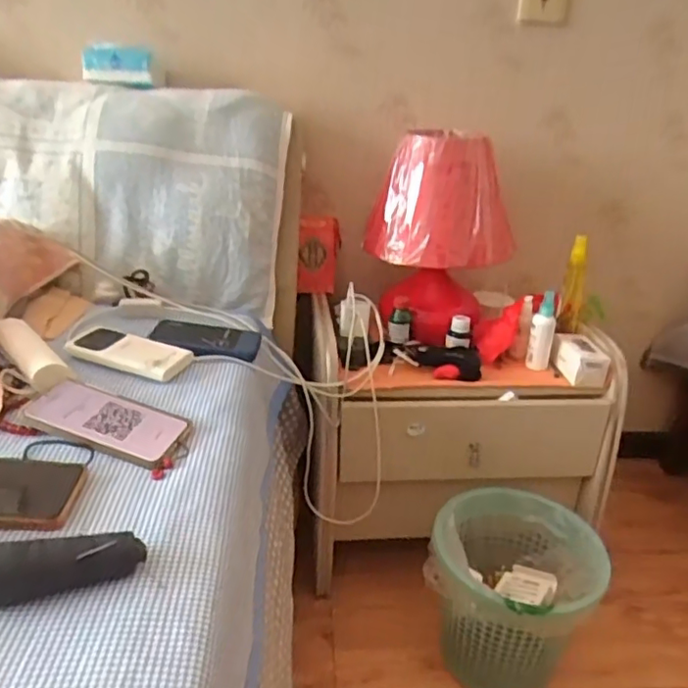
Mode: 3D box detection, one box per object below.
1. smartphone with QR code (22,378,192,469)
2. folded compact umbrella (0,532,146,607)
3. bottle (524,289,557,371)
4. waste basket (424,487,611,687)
[{"bbox_3d":[-0.250,0.079,0.631,0.164,0.010,0.078,19,34,8],"label":"smartphone with QR code"},{"bbox_3d":[-0.208,0.165,0.448,0.108,0.036,0.031,-7,27,-23],"label":"folded compact umbrella"},{"bbox_3d":[0.336,-0.021,1.007,0.039,0.128,0.036,12,26,17],"label":"bottle"},{"bbox_3d":[0.253,0.392,0.926,0.229,0.250,0.230,3,25,-2],"label":"waste basket"}]

